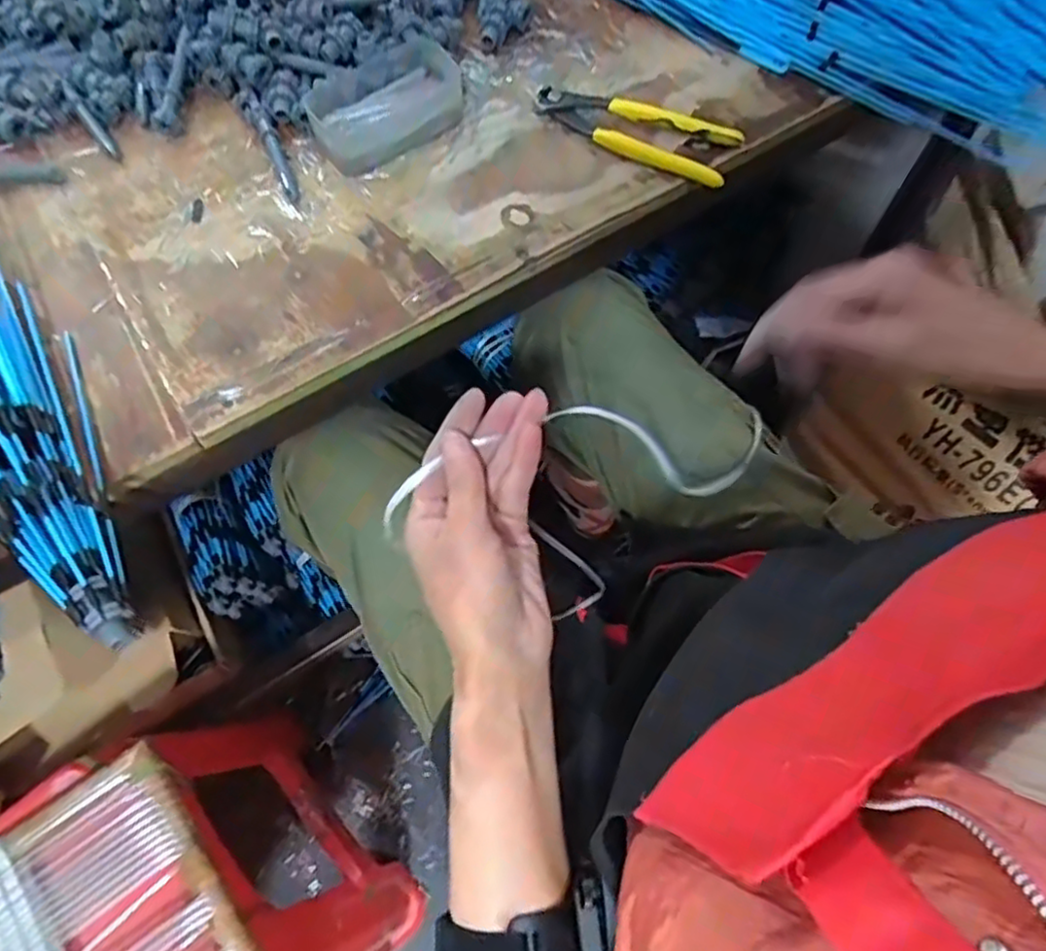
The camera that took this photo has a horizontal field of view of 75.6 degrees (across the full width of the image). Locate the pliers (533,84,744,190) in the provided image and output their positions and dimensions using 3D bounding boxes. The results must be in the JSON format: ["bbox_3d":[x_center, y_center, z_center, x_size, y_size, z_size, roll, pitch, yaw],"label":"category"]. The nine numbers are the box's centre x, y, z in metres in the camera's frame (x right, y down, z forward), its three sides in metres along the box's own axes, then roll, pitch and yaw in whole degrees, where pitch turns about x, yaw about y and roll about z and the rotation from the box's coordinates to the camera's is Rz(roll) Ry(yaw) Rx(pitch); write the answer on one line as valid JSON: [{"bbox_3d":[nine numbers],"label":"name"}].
[{"bbox_3d":[0.088,-0.281,0.542,0.168,0.024,0.062,22,67,10],"label":"pliers"}]

